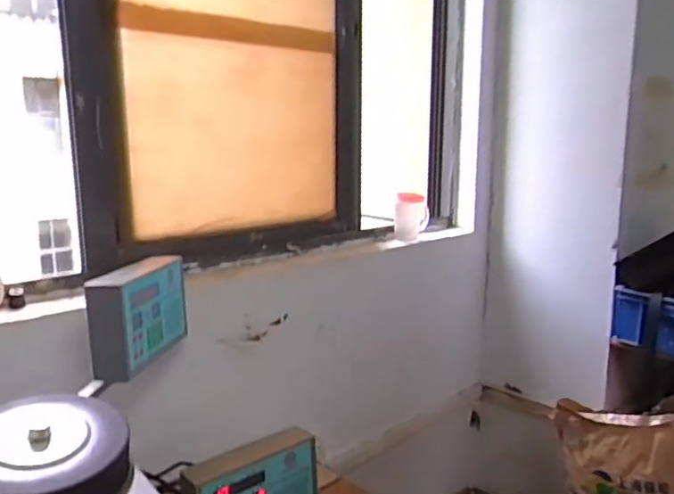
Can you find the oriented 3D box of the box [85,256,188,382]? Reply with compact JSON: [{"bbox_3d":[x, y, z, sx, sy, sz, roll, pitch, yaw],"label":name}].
[{"bbox_3d":[-0.319,0.108,0.986,0.061,0.147,0.223,3,12,11],"label":"box"}]

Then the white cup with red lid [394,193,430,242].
[{"bbox_3d":[0.198,-0.079,1.580,0.090,0.115,0.077,2,12,6],"label":"white cup with red lid"}]

